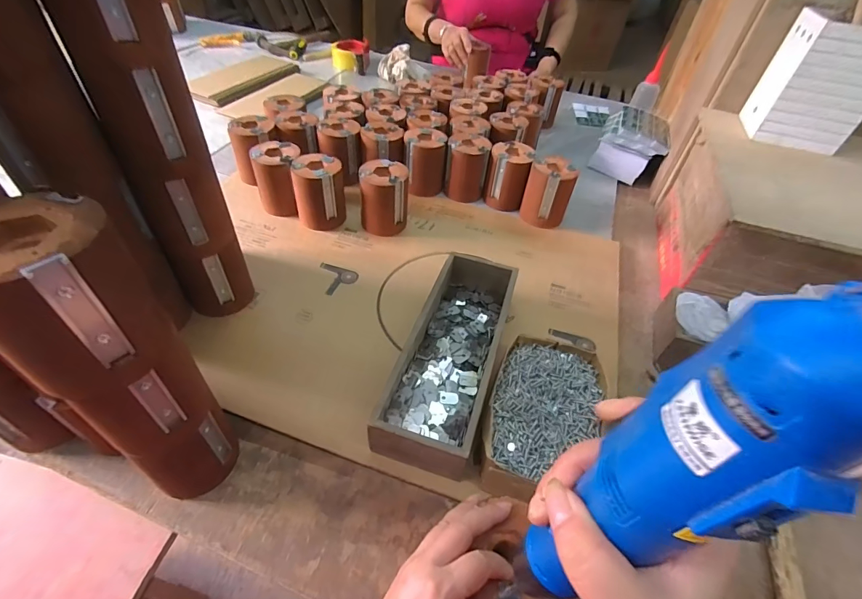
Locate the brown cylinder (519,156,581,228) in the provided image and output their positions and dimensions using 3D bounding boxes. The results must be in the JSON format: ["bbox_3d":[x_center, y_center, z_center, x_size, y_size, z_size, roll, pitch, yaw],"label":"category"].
[{"bbox_3d":[0.208,-0.189,0.714,0.078,0.098,0.075,18,48,11],"label":"brown cylinder"}]

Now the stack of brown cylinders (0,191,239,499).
[{"bbox_3d":[-0.225,0.062,0.310,0.069,0.281,0.080,34,53,24],"label":"stack of brown cylinders"}]

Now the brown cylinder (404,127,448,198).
[{"bbox_3d":[-0.011,-0.260,0.761,0.071,0.098,0.088,2,47,-3],"label":"brown cylinder"}]

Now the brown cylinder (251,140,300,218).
[{"bbox_3d":[-0.254,-0.202,0.682,0.076,0.096,0.092,-13,50,-16],"label":"brown cylinder"}]

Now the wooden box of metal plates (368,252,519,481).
[{"bbox_3d":[0.030,0.061,0.499,0.103,0.075,0.310,16,48,10],"label":"wooden box of metal plates"}]

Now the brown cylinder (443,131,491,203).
[{"bbox_3d":[0.067,-0.246,0.753,0.075,0.099,0.082,11,47,5],"label":"brown cylinder"}]

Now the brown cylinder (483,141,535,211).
[{"bbox_3d":[0.141,-0.228,0.745,0.074,0.098,0.075,14,48,8],"label":"brown cylinder"}]

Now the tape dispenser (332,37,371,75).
[{"bbox_3d":[-0.235,-0.718,1.190,0.110,0.064,0.126,-5,48,-10],"label":"tape dispenser"}]

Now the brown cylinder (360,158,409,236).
[{"bbox_3d":[-0.076,-0.169,0.671,0.074,0.097,0.076,4,47,-2],"label":"brown cylinder"}]

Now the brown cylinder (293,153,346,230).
[{"bbox_3d":[-0.184,-0.178,0.666,0.074,0.099,0.075,-9,49,-13],"label":"brown cylinder"}]

